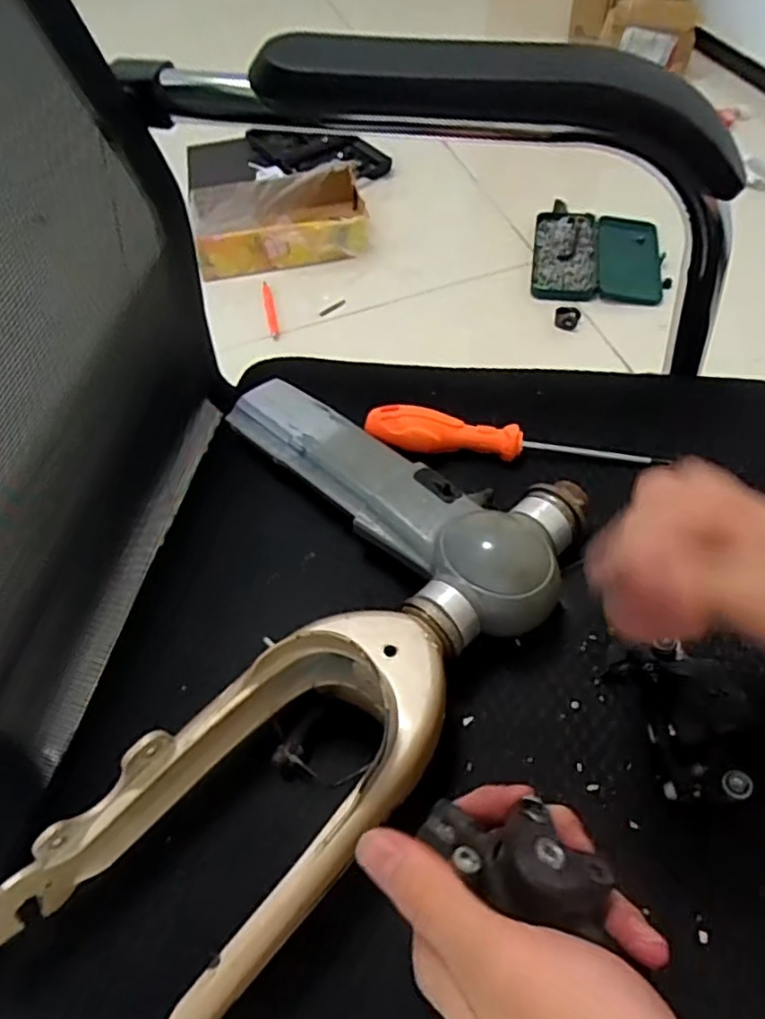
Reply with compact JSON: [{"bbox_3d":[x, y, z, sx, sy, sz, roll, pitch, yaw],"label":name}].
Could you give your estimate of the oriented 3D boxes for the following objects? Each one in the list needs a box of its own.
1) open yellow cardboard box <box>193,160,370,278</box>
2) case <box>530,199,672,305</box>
[{"bbox_3d":[-0.214,-0.604,1.335,0.350,0.096,0.227,-11,56,-3],"label":"open yellow cardboard box"},{"bbox_3d":[0.426,-0.514,1.280,0.244,0.043,0.280,7,59,7],"label":"case"}]

